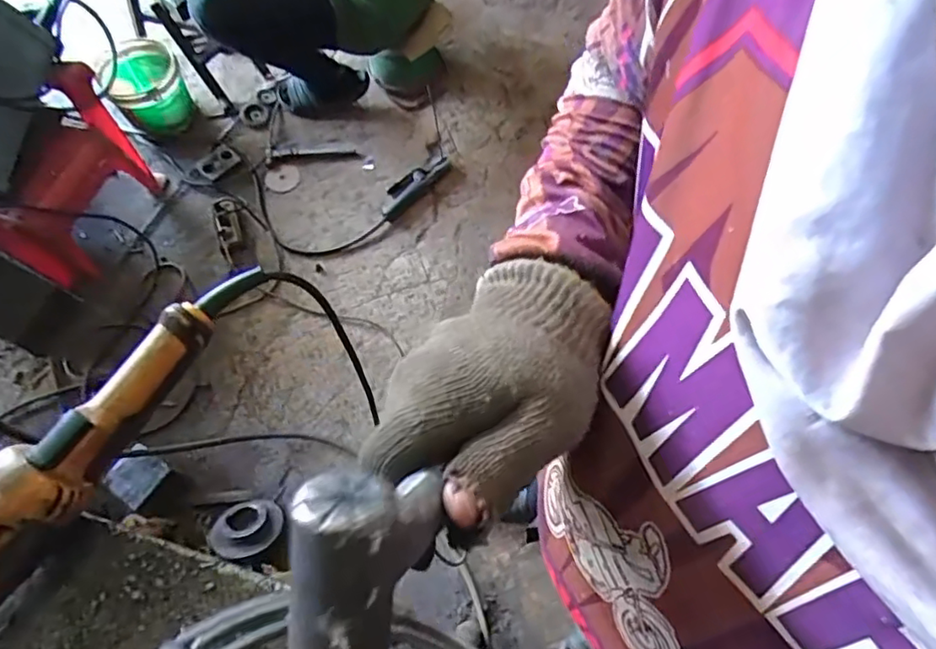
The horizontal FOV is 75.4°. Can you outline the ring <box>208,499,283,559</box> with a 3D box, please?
[{"bbox_3d":[-0.437,0.404,1.206,0.143,0.020,0.136,-7,31,4],"label":"ring"}]

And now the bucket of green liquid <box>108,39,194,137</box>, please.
[{"bbox_3d":[-0.839,-0.625,1.608,0.175,0.199,0.178,0,65,0],"label":"bucket of green liquid"}]

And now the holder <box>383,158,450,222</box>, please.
[{"bbox_3d":[-0.142,-0.365,1.589,0.067,0.030,0.232,41,71,17],"label":"holder"}]

